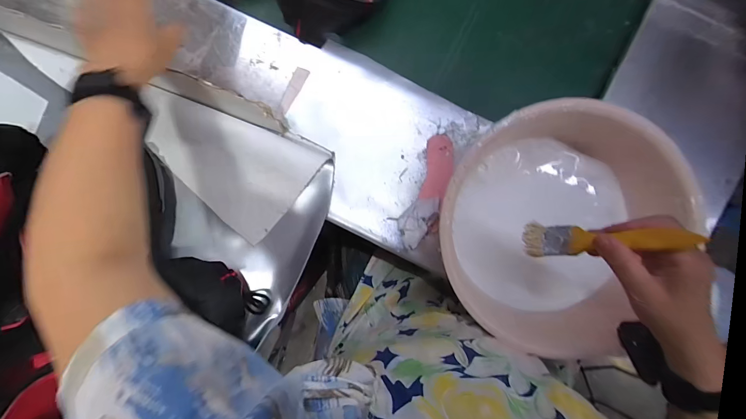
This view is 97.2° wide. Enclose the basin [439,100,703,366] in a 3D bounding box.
[{"bbox_3d":[0.236,0.022,0.449,0.298,0.130,0.290,0,93,-1],"label":"basin"}]

